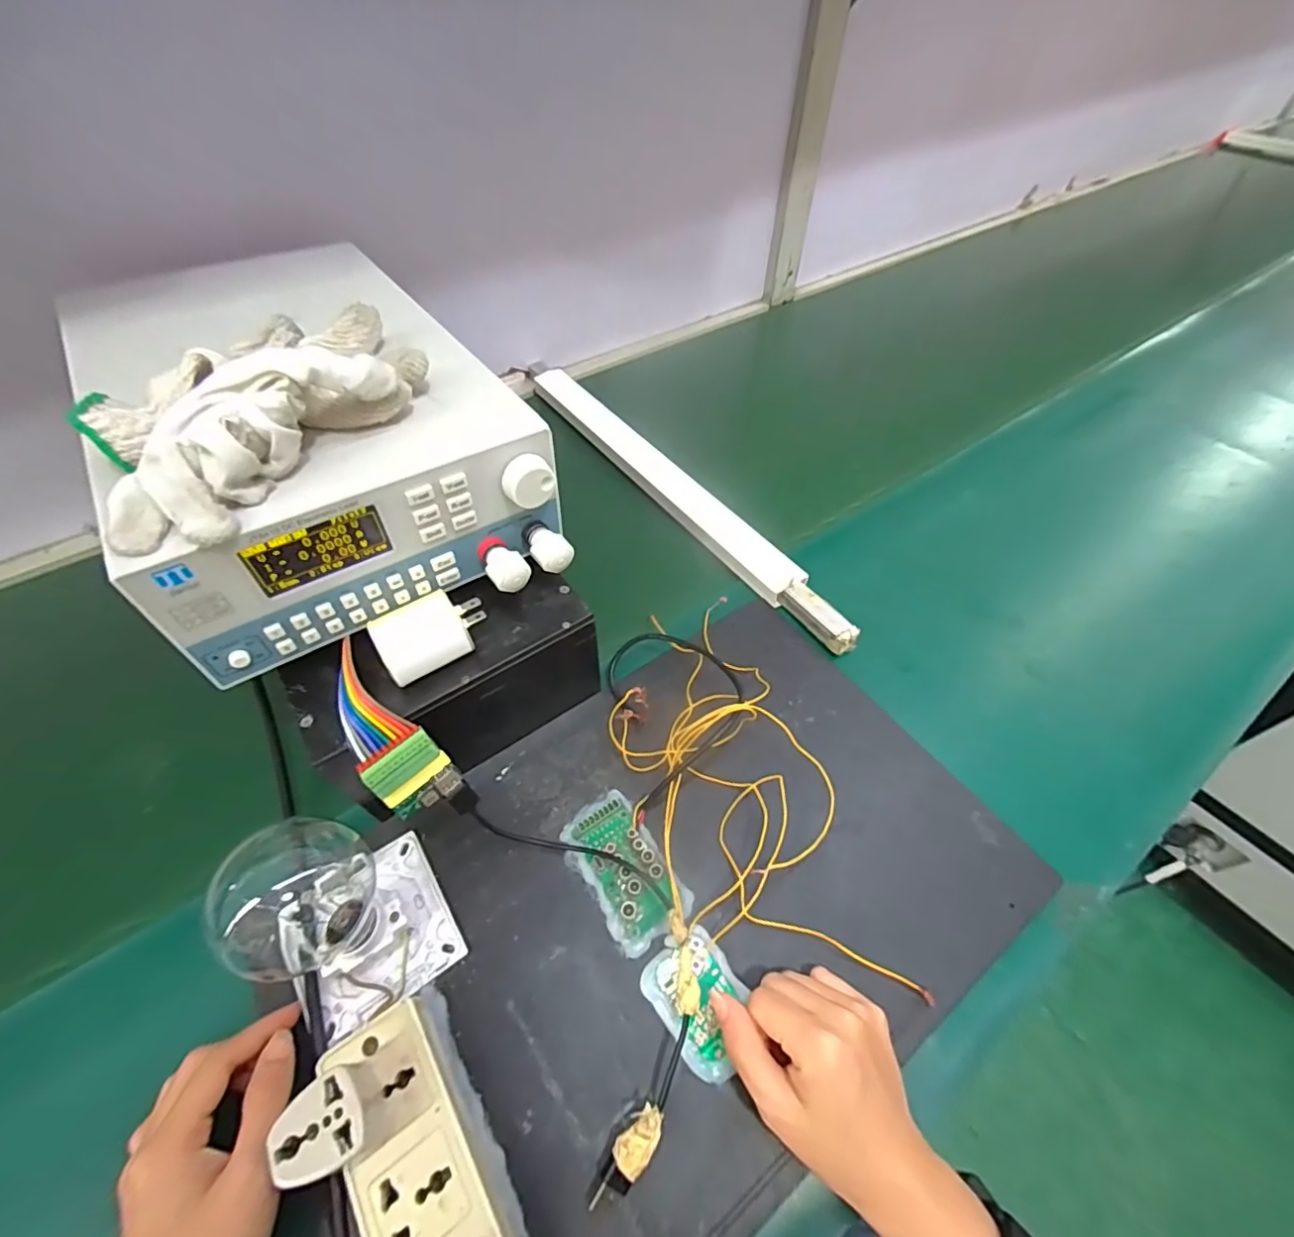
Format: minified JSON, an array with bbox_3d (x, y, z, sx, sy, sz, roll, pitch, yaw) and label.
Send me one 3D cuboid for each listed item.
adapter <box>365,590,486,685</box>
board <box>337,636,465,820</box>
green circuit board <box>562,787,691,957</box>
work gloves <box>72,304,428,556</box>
[{"bbox_3d":[-0.129,0.007,0.338,0.062,0.023,0.039,-31,59,-22],"label":"adapter"},{"bbox_3d":[-0.152,0.068,0.322,0.039,0.021,0.104,-38,100,-24],"label":"board"},{"bbox_3d":[-0.016,0.158,0.361,0.053,0.020,0.091,-29,58,-21],"label":"green circuit board"},{"bbox_3d":[-0.197,-0.118,0.286,0.108,0.048,0.197,23,56,16],"label":"work gloves"}]

